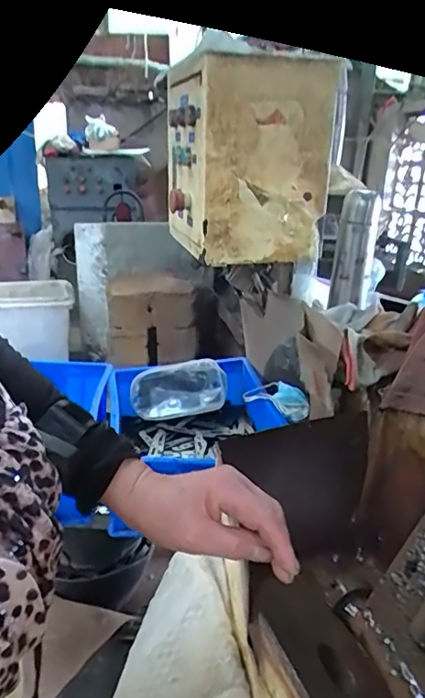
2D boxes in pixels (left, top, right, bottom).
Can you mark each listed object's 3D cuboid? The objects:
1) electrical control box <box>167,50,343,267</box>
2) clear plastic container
[{"bbox_3d":[0.041,-0.308,0.863,0.198,0.266,0.274,-6,22,-19],"label":"electrical control box"},{"bbox_3d":[-0.072,0.083,1.059,0.196,0.104,0.067,1,21,-1],"label":"clear plastic container"}]

